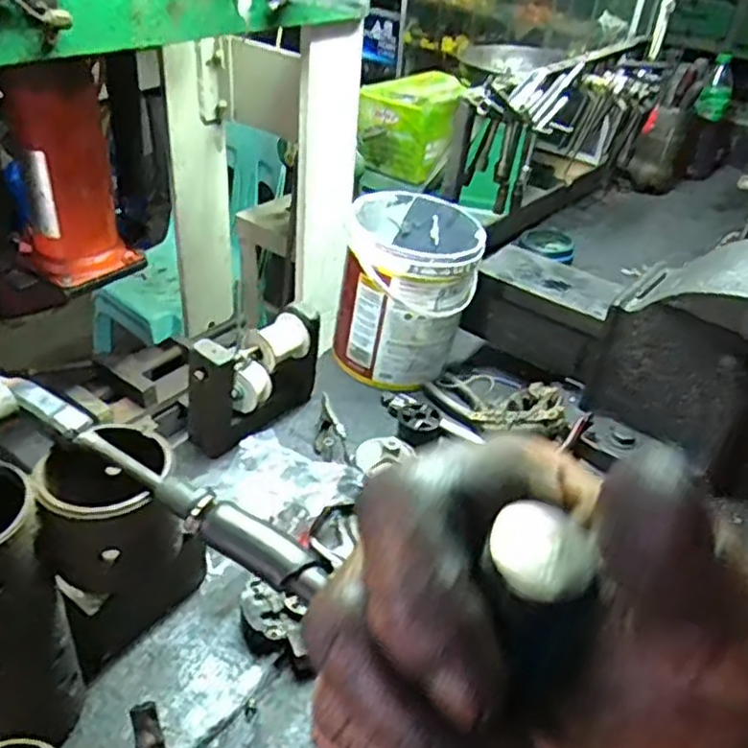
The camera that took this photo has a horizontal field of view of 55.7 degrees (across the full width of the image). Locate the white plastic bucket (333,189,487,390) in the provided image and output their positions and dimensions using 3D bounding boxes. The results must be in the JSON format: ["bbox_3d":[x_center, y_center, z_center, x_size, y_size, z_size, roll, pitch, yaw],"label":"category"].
[{"bbox_3d":[0.046,-0.111,0.942,0.163,0.195,0.173,4,36,-3],"label":"white plastic bucket"}]

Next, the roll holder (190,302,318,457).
[{"bbox_3d":[-0.134,0.008,0.811,0.068,0.146,0.169,23,39,22],"label":"roll holder"}]

